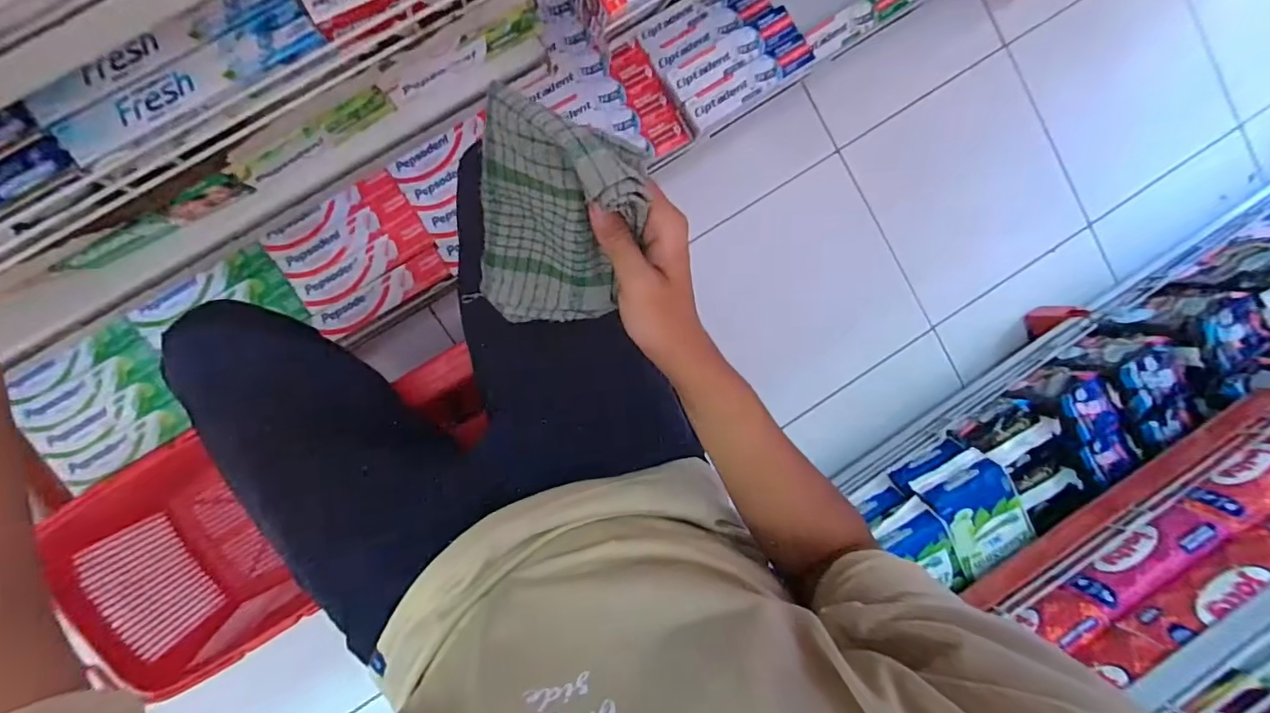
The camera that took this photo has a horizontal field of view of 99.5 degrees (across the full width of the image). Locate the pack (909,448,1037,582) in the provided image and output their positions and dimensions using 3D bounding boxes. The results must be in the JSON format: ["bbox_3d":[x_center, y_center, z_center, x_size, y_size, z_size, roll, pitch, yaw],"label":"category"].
[{"bbox_3d":[0.500,0.231,0.796,0.117,0.066,0.135,-30,98,-4],"label":"pack"}]

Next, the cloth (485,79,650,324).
[{"bbox_3d":[-0.053,-0.078,0.329,0.099,0.150,0.049,30,54,1],"label":"cloth"}]

